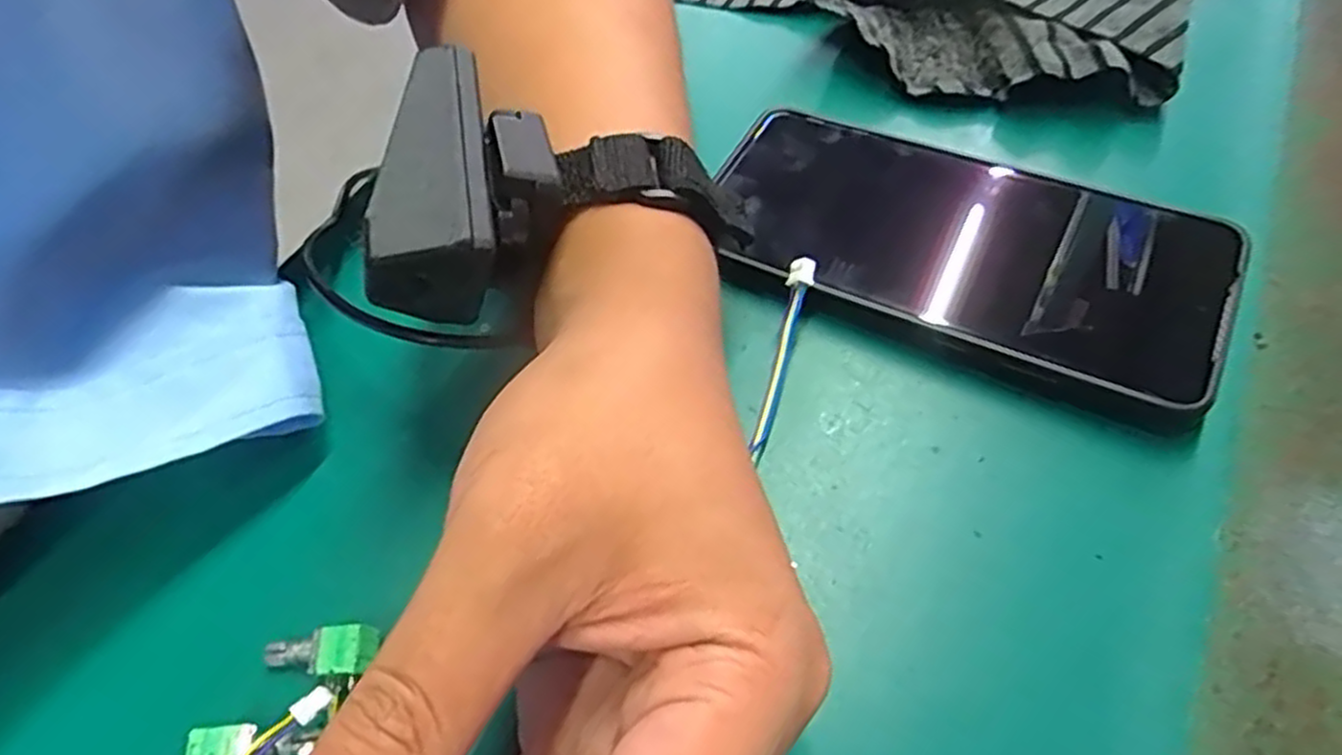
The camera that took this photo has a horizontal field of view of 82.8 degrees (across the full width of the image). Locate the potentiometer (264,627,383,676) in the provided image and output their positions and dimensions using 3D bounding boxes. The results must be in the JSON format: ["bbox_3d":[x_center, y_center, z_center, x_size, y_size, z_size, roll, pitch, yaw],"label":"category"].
[{"bbox_3d":[-0.089,0.070,0.192,0.028,0.007,0.011,-11,54,17],"label":"potentiometer"}]

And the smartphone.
[{"bbox_3d":[0.090,-0.043,0.248,0.160,0.016,0.077,25,63,20],"label":"smartphone"}]

